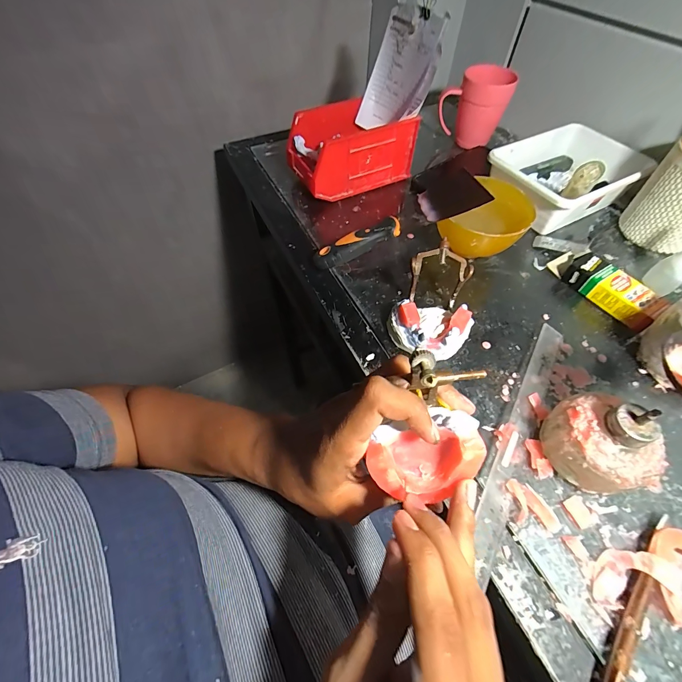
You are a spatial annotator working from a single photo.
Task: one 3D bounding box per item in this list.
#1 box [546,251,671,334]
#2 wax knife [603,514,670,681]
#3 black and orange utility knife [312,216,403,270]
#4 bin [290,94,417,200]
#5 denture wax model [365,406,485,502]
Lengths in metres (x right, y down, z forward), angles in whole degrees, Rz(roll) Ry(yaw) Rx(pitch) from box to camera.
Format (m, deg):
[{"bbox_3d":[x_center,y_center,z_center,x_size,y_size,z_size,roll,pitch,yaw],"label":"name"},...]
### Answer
[{"bbox_3d":[0.307,-0.065,0.383,0.039,0.030,0.119,-27,61,-17],"label":"box"},{"bbox_3d":[0.193,0.191,0.223,0.013,0.012,0.166,35,63,20],"label":"wax knife"},{"bbox_3d":[0.018,-0.117,0.398,0.109,0.019,0.023,-23,57,11],"label":"black and orange utility knife"},{"bbox_3d":[0.014,-0.282,0.488,0.166,0.091,0.089,-24,60,-15],"label":"bin"},{"bbox_3d":[0.052,0.073,0.212,0.066,0.054,0.035,-11,21,4],"label":"denture wax model"}]

